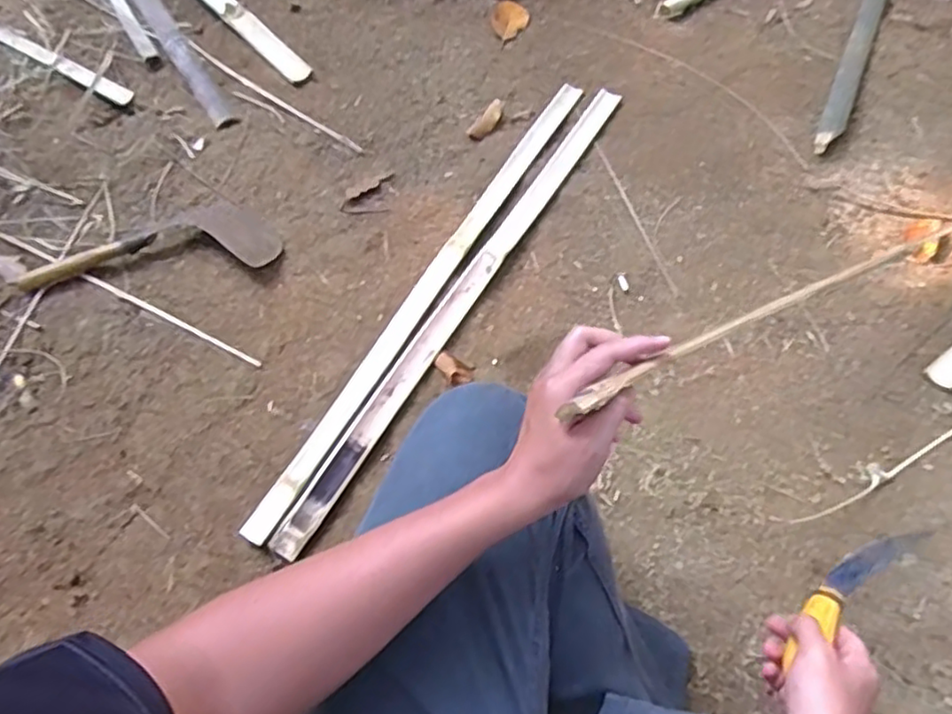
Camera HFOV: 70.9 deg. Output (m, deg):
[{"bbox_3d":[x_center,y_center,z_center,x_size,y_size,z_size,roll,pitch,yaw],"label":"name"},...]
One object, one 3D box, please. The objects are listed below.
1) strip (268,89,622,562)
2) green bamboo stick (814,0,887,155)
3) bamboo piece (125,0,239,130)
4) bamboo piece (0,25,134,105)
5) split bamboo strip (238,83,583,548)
[{"bbox_3d":[0.001,-0.111,0.950,0.039,0.010,0.881,26,64,17],"label":"strip"},{"bbox_3d":[0.739,-0.668,1.234,0.044,0.026,0.908,22,65,16],"label":"green bamboo stick"},{"bbox_3d":[-0.677,-0.731,1.347,0.058,0.035,0.886,-32,63,-12],"label":"bamboo piece"},{"bbox_3d":[-0.777,-0.548,1.223,0.394,0.023,0.038,28,64,17],"label":"bamboo piece"},{"bbox_3d":[-0.049,-0.124,0.963,0.041,0.006,0.872,25,63,16],"label":"split bamboo strip"}]

